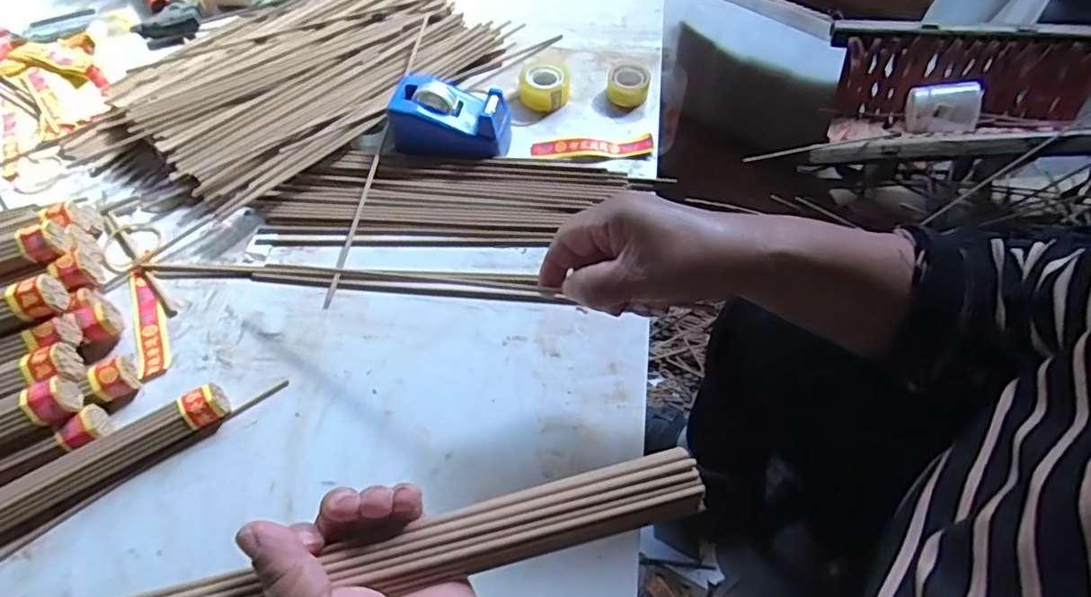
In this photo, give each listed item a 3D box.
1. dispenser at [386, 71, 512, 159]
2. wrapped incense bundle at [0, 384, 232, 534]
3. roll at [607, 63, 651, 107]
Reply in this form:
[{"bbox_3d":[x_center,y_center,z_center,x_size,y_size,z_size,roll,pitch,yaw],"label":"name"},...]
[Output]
[{"bbox_3d":[-0.082,-0.157,0.522,0.100,0.049,0.055,12,58,7],"label":"dispenser"},{"bbox_3d":[-0.351,0.139,0.356,0.312,0.026,0.027,-29,62,-17],"label":"wrapped incense bundle"},{"bbox_3d":[0.080,-0.207,0.576,0.039,0.023,0.043,8,57,5],"label":"roll"}]

